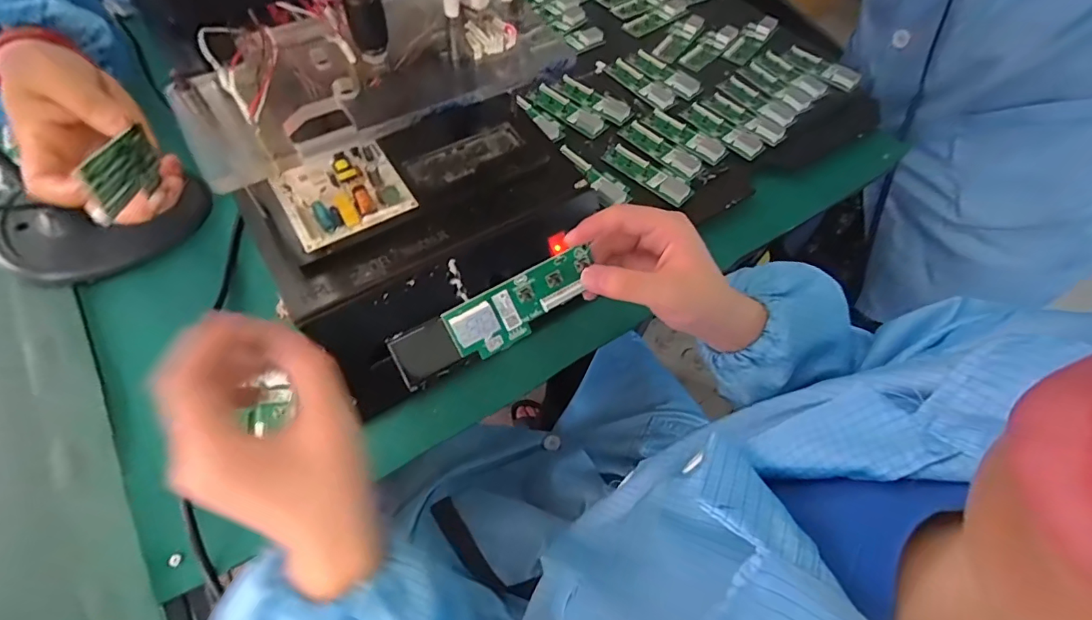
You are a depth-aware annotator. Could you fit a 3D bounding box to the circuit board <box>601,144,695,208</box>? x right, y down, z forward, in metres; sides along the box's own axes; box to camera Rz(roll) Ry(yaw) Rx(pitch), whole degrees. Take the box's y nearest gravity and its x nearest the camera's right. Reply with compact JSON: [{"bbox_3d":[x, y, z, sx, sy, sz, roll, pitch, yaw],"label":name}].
[{"bbox_3d":[0.107,-0.145,0.520,0.103,0.013,0.031,41,67,19],"label":"circuit board"}]

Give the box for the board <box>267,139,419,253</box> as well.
[{"bbox_3d":[-0.159,-0.095,0.390,0.090,0.023,0.082,-27,67,-19],"label":"board"}]

